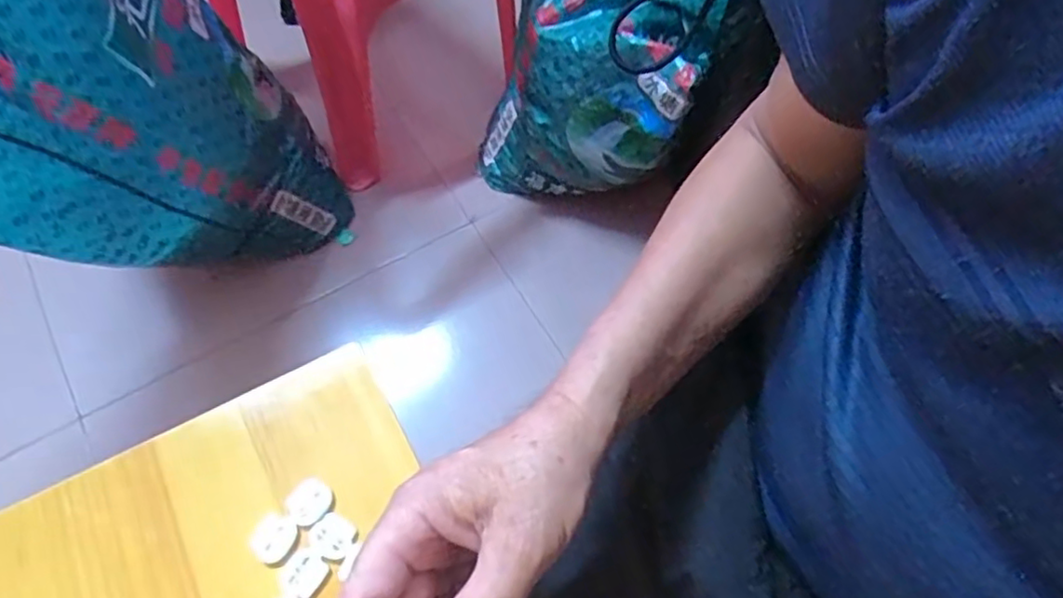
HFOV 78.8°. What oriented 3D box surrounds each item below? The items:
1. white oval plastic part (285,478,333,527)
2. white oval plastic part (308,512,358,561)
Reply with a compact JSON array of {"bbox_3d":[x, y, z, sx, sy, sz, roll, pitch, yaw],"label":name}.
[{"bbox_3d":[-0.116,0.107,0.341,0.022,0.008,0.022,-19,66,-11],"label":"white oval plastic part"},{"bbox_3d":[-0.103,0.121,0.333,0.022,0.004,0.020,25,66,10],"label":"white oval plastic part"}]

